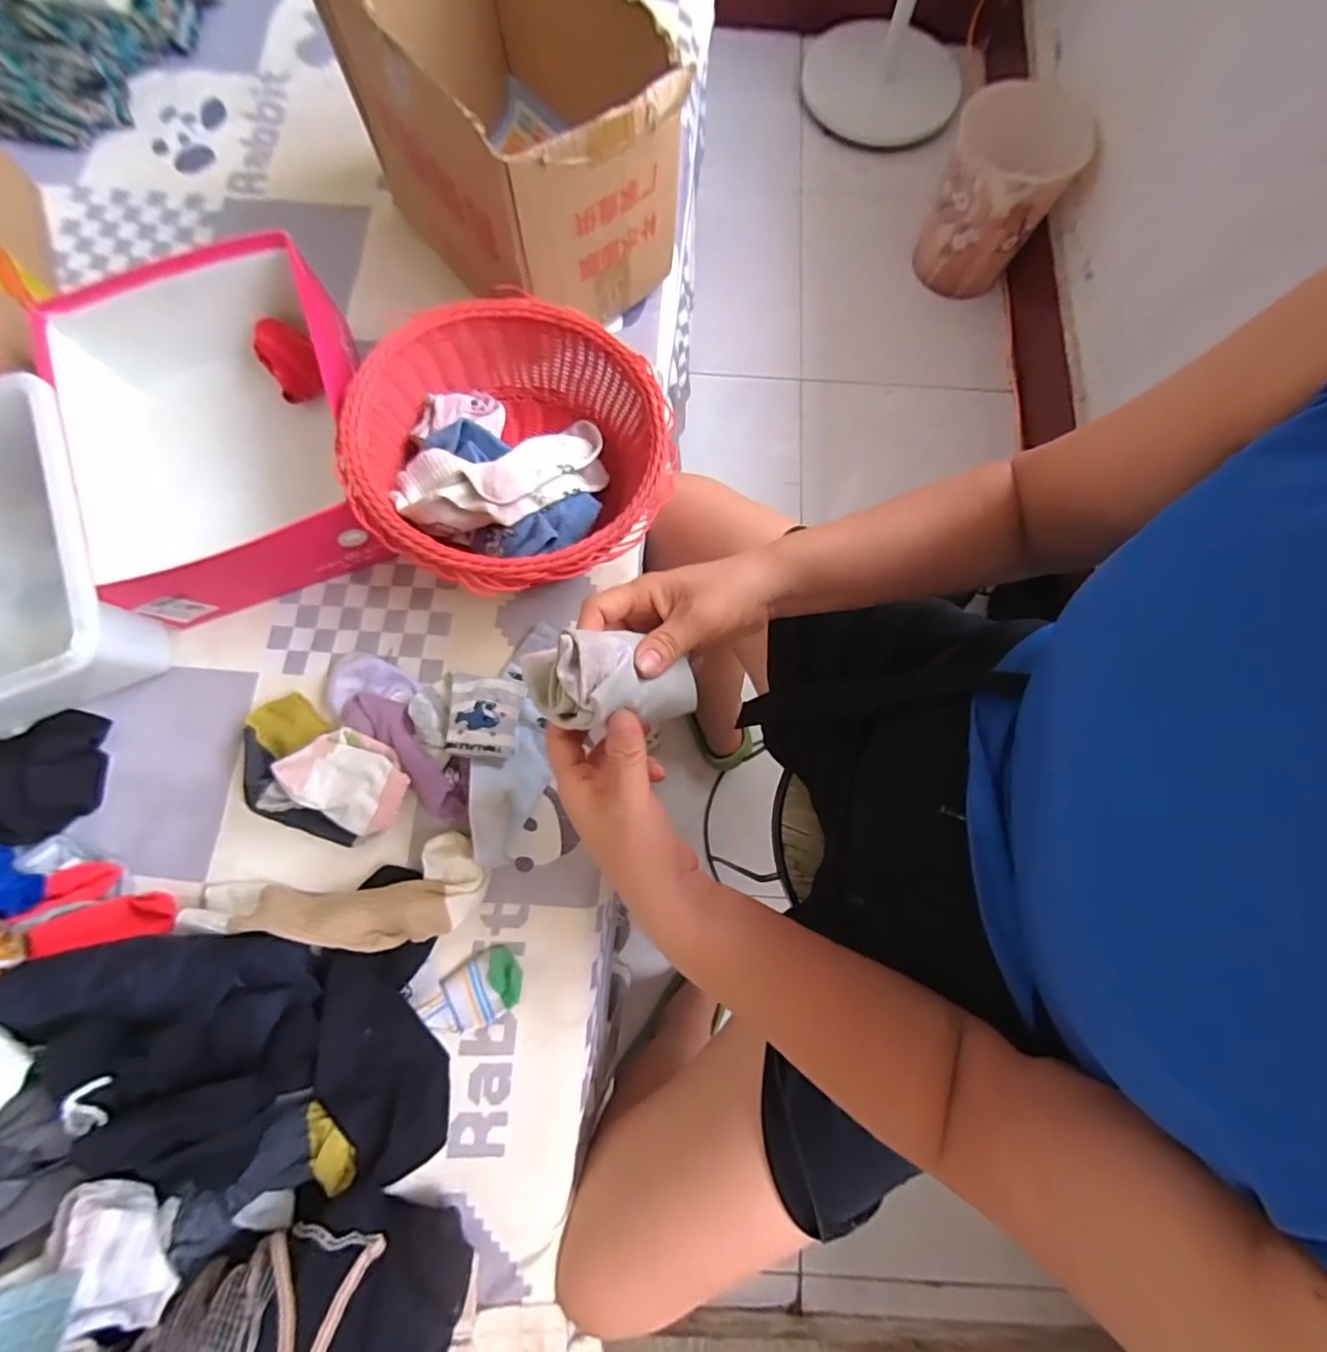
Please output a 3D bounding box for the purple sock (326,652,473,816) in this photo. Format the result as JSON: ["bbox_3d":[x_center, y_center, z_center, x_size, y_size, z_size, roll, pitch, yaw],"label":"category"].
[{"bbox_3d":[-0.223,0.069,0.512,0.147,0.014,0.047,42,79,9],"label":"purple sock"}]

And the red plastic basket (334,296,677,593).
[{"bbox_3d":[-0.137,-0.202,0.544,0.269,0.113,0.266,0,76,-1],"label":"red plastic basket"}]

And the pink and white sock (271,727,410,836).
[{"bbox_3d":[-0.271,0.086,0.490,0.101,0.021,0.068,32,78,7],"label":"pink and white sock"}]

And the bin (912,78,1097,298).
[{"bbox_3d":[0.637,-0.927,1.112,0.224,0.251,0.250,32,78,7],"label":"bin"}]

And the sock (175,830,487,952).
[{"bbox_3d":[-0.271,0.193,0.478,0.241,0.059,0.077,-12,76,-4],"label":"sock"}]

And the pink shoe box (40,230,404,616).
[{"bbox_3d":[-0.421,-0.231,0.558,0.254,0.121,0.322,-19,77,-5],"label":"pink shoe box"}]

